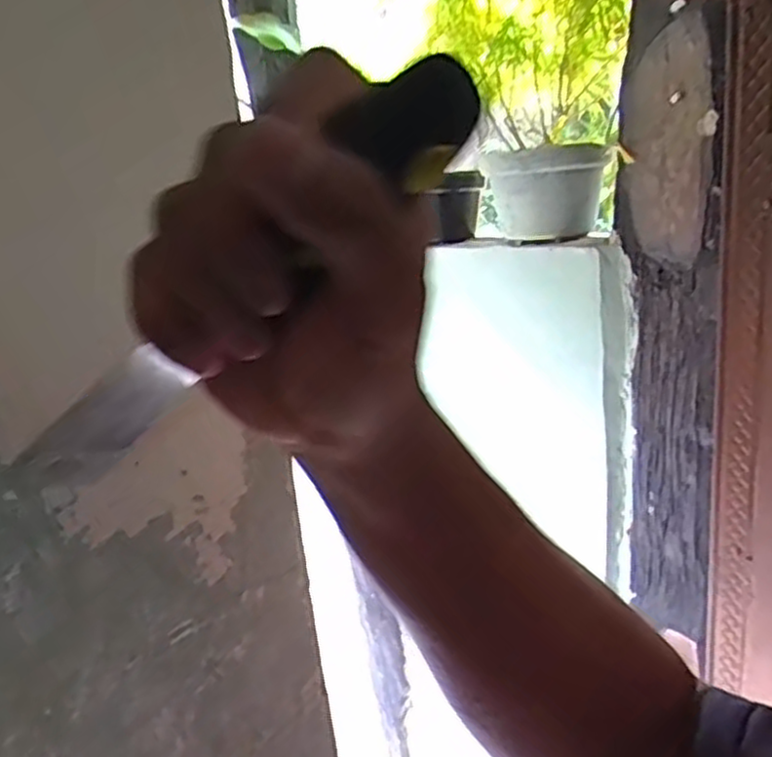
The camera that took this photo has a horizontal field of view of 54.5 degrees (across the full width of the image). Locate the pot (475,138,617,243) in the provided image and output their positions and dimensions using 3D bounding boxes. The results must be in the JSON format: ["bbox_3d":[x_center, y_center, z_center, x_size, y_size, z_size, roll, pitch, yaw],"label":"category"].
[{"bbox_3d":[0.258,-0.301,1.224,0.181,0.147,0.138,-5,19,3],"label":"pot"}]

